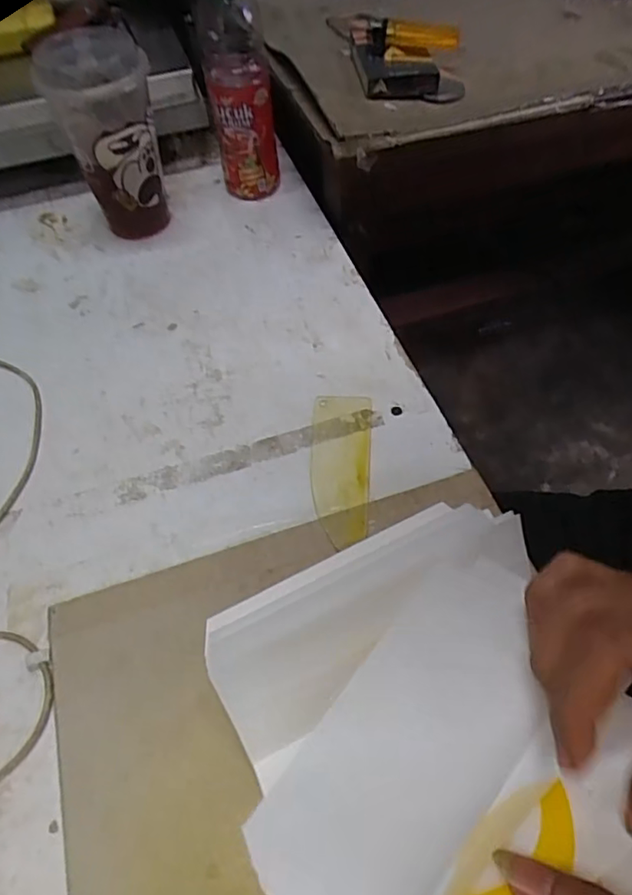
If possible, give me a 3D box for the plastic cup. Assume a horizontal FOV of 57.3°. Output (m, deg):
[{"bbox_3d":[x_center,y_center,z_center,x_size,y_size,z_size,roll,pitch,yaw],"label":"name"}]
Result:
[{"bbox_3d":[-0.175,-0.267,0.507,0.076,0.152,0.082,-1,55,1],"label":"plastic cup"}]

